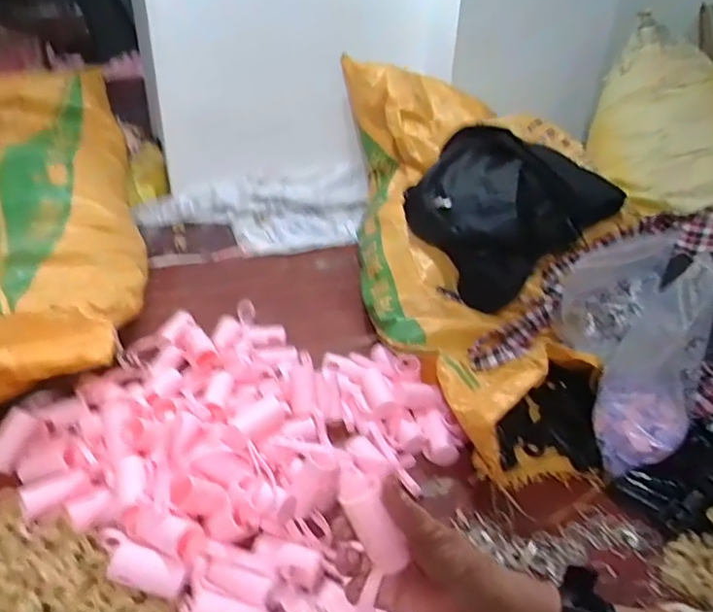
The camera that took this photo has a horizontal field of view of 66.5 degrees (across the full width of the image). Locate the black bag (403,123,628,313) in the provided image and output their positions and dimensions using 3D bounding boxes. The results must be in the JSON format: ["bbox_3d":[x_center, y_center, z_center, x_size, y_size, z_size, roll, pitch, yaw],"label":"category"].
[{"bbox_3d":[0.231,-0.140,0.818,0.255,0.176,0.203,-21,41,-32],"label":"black bag"}]

